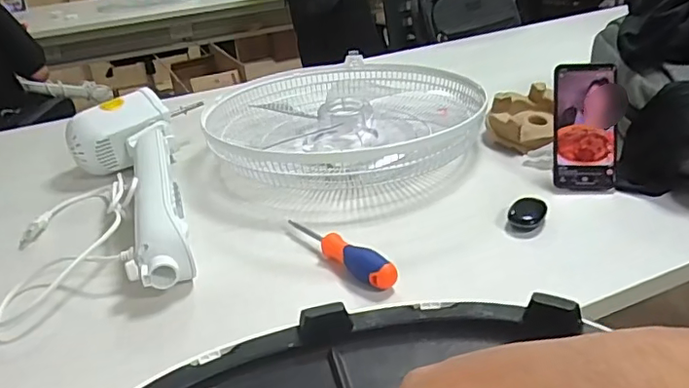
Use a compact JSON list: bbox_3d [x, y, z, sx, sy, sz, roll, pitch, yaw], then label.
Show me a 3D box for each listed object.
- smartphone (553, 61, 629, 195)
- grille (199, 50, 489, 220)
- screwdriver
[{"bbox_3d":[0.318,-0.086,0.726,0.084,0.167,0.017,2,0,15],"label":"smartphone"},{"bbox_3d":[0.011,-0.117,0.944,0.437,0.091,0.437,-3,31,2],"label":"grille"},{"bbox_3d":[-0.007,0.064,0.639,0.028,0.035,0.174,-24,32,-31],"label":"screwdriver"}]

